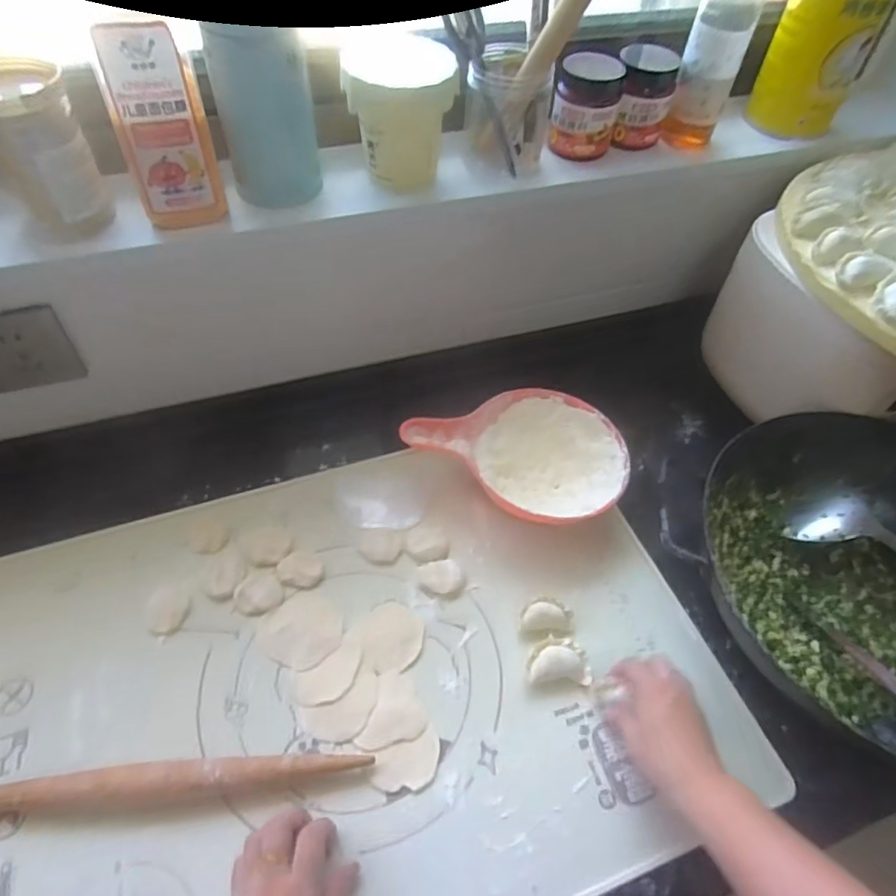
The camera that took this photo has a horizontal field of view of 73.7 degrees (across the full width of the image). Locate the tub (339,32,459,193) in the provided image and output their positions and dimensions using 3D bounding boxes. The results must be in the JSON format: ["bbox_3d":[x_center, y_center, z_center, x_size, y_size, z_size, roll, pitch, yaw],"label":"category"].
[{"bbox_3d":[-0.050,-0.331,0.594,0.101,0.108,0.110,-10,53,-9],"label":"tub"}]

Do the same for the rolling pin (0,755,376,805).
[{"bbox_3d":[-0.227,0.259,0.462,0.322,0.026,0.022,-4,53,-5],"label":"rolling pin"}]

